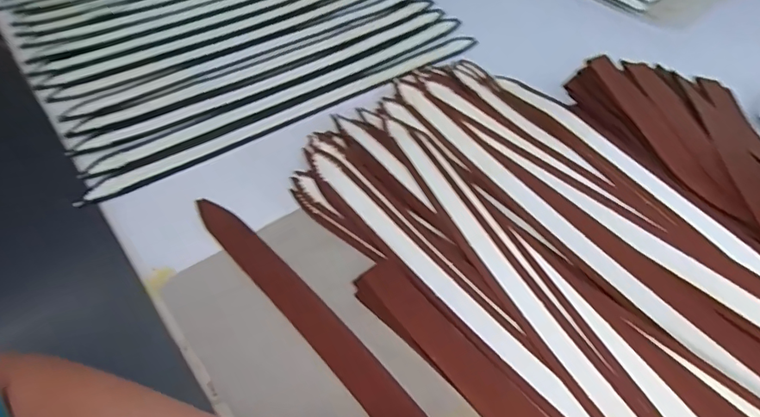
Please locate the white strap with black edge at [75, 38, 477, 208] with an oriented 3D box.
[{"bbox_3d":[-0.098,-0.136,0.653,0.559,0.013,0.041,-28,66,-25],"label":"white strap with black edge"}]

